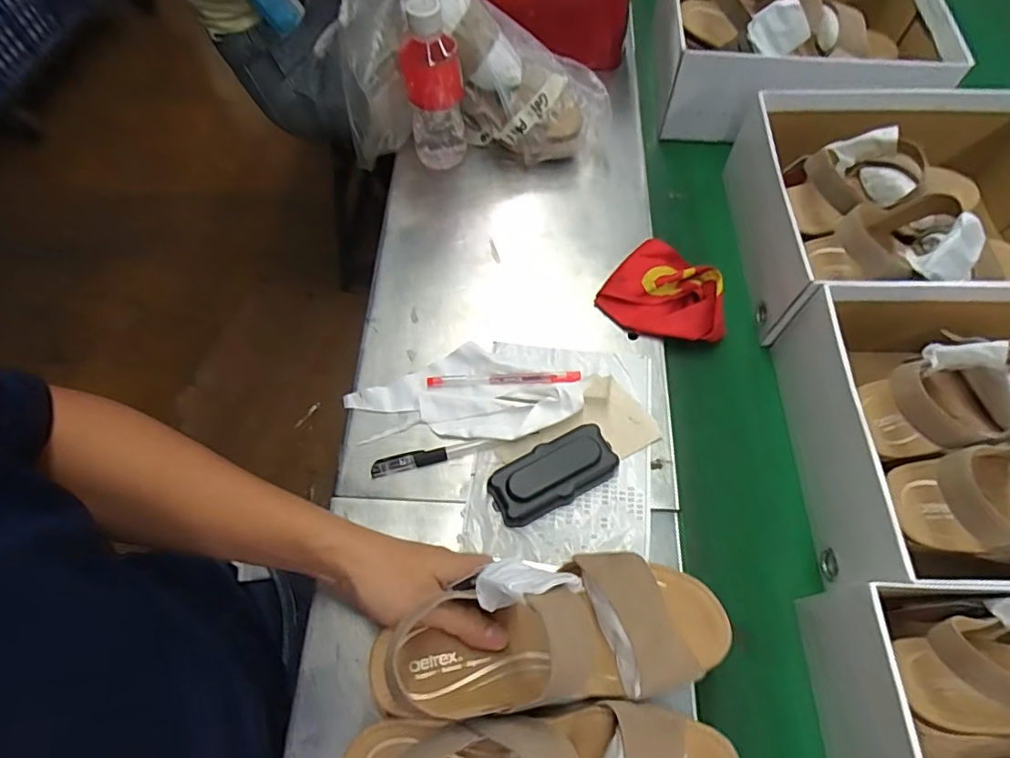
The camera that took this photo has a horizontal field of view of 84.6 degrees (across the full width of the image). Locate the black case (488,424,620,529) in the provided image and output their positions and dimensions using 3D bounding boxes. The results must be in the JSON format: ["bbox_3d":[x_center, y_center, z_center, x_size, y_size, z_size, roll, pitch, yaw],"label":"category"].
[{"bbox_3d":[0.040,0.079,0.462,0.106,0.028,0.050,-27,66,-14],"label":"black case"}]

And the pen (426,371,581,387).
[{"bbox_3d":[-0.001,0.001,0.512,0.140,0.006,0.014,-2,62,-1],"label":"pen"}]

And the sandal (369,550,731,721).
[{"bbox_3d":[0.038,0.157,0.347,0.230,0.065,0.084,-2,62,-15],"label":"sandal"}]

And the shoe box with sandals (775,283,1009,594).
[{"bbox_3d":[0.407,0.048,0.437,0.298,0.128,0.234,1,62,0],"label":"shoe box with sandals"}]

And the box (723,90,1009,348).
[{"bbox_3d":[0.399,-0.169,0.542,0.306,0.127,0.247,0,62,0],"label":"box"}]

